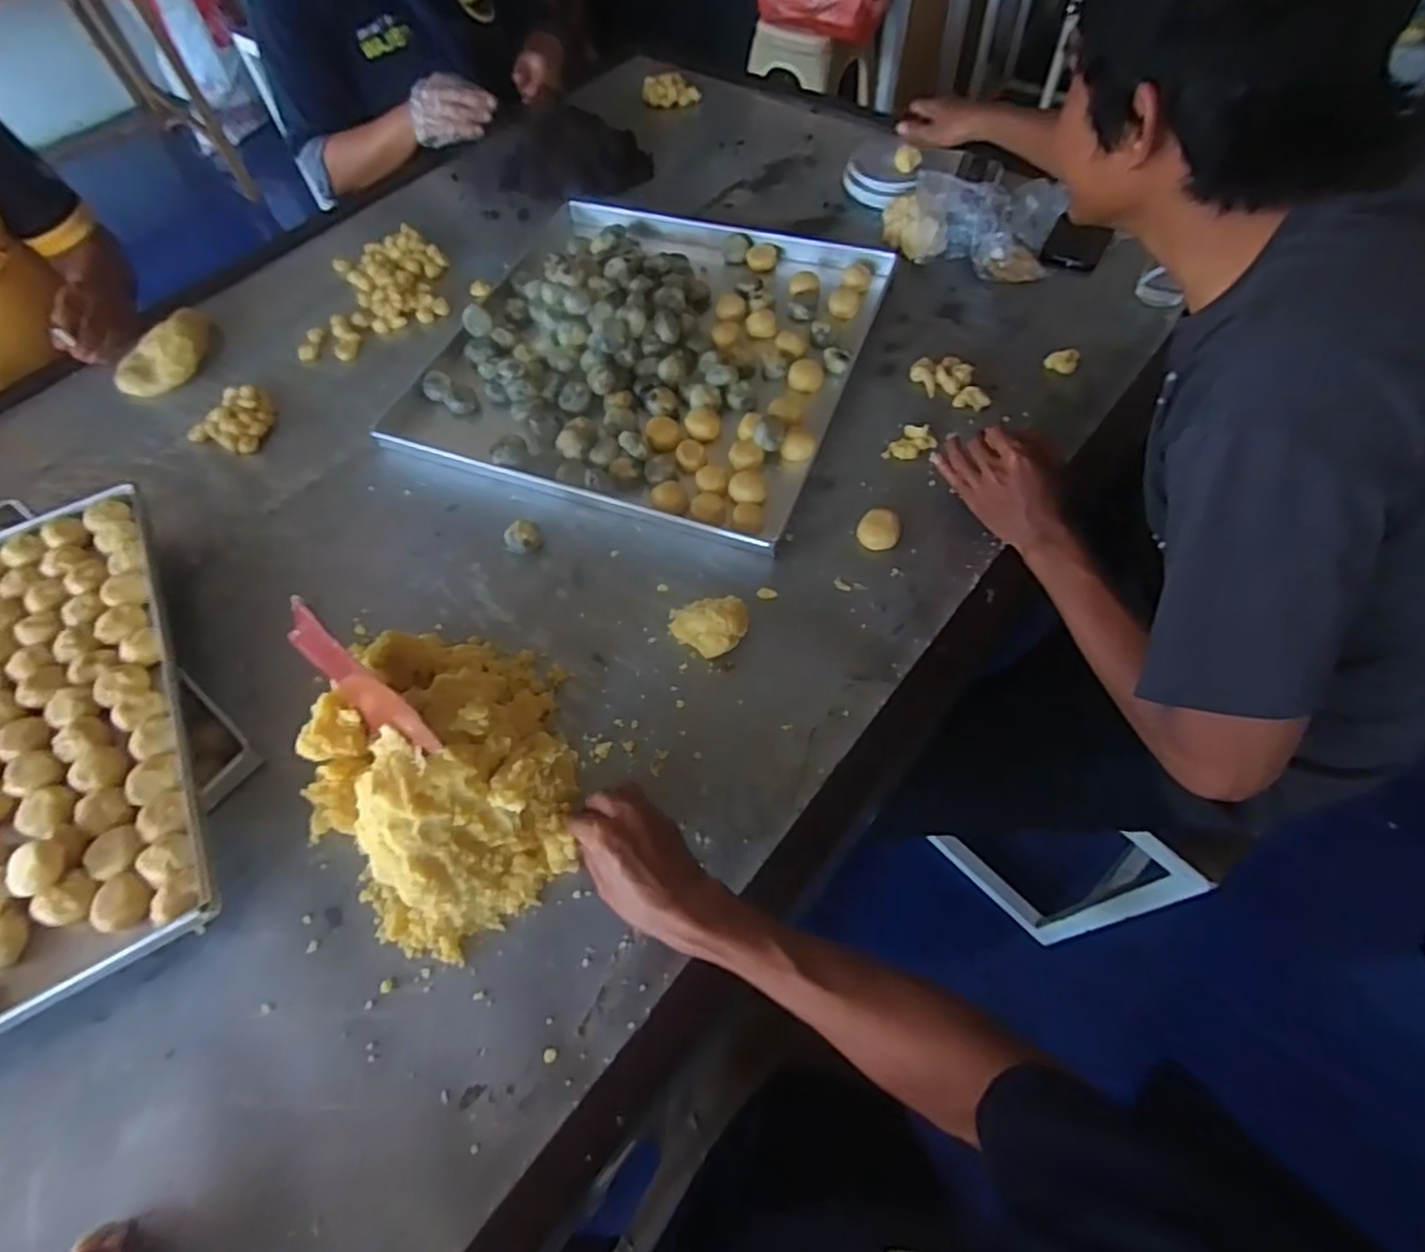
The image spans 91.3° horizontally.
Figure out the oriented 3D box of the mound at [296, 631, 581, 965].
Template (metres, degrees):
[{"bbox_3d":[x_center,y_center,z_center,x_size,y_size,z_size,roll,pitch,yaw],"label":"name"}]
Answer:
[{"bbox_3d":[-0.217,0.117,0.566,0.215,0.108,0.230,-2,59,3],"label":"mound"}]

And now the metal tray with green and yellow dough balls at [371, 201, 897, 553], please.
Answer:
[{"bbox_3d":[-0.077,-0.377,0.879,0.510,0.063,0.542,17,62,13],"label":"metal tray with green and yellow dough balls"}]

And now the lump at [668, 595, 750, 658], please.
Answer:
[{"bbox_3d":[-0.006,-0.006,0.671,0.079,0.036,0.067,11,61,10],"label":"lump"}]

